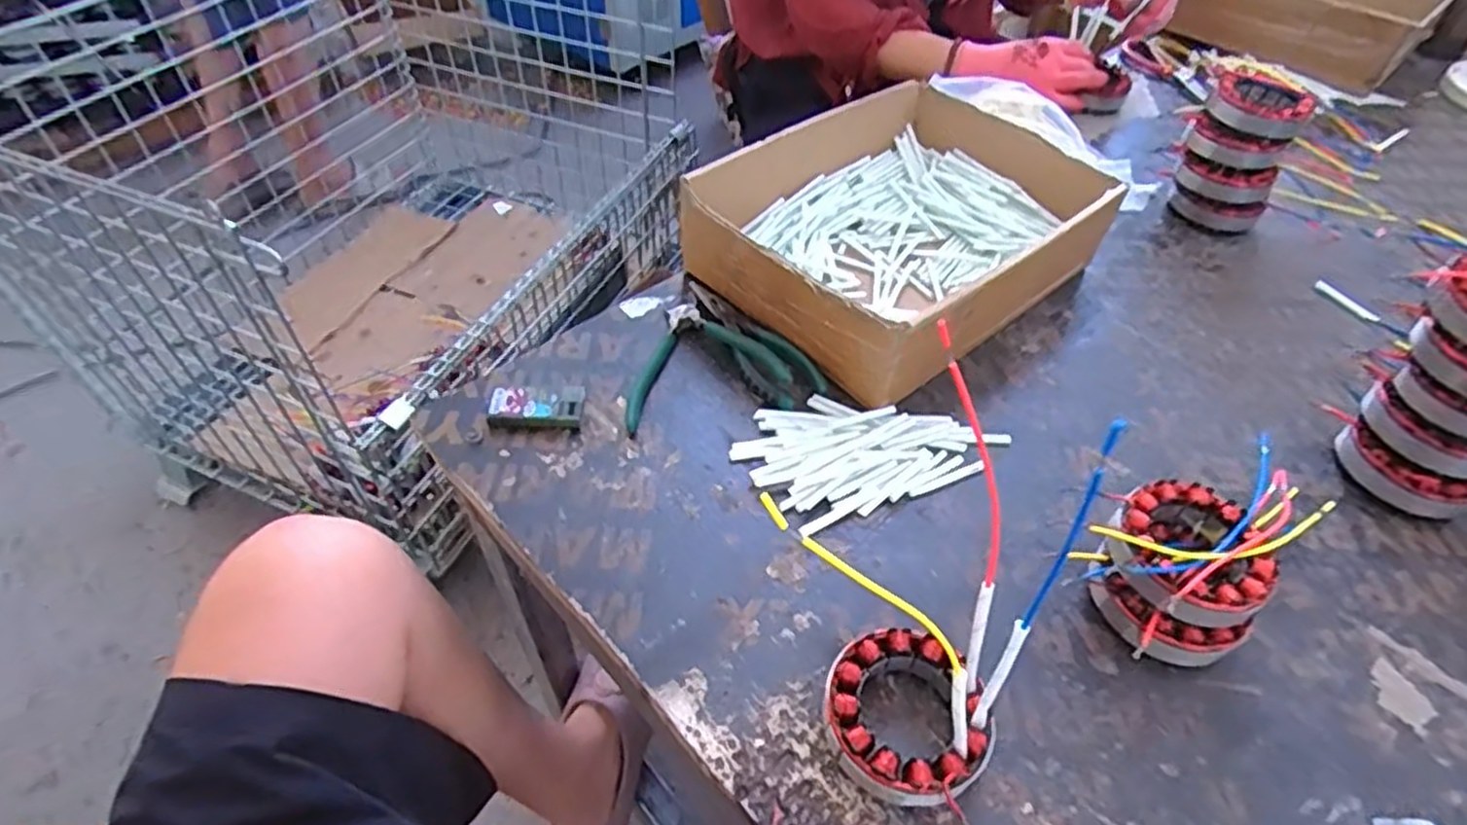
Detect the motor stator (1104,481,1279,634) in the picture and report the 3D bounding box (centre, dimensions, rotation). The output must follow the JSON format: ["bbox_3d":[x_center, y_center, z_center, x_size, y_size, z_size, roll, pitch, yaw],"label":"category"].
[{"bbox_3d":[0.262,0.079,0.439,0.090,0.031,0.085,1,48,-1],"label":"motor stator"}]

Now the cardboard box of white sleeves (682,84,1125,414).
[{"bbox_3d":[0.155,-0.164,0.671,0.340,0.096,0.245,-31,56,-27],"label":"cardboard box of white sleeves"}]

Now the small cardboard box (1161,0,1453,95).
[{"bbox_3d":[0.781,-0.553,1.039,0.299,0.096,0.227,33,55,25],"label":"small cardboard box"}]

